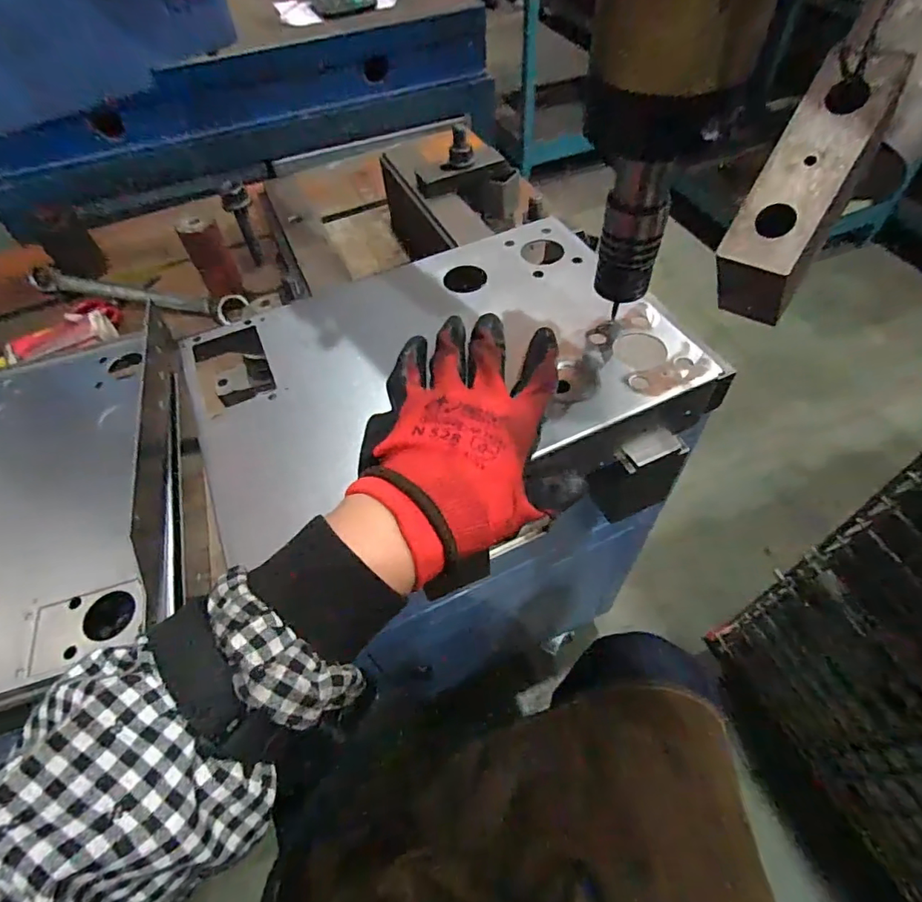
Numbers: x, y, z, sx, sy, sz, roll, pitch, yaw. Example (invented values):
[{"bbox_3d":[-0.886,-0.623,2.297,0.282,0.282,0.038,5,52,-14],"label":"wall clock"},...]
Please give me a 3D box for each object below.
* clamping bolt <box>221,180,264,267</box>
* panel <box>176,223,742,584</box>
[{"bbox_3d":[-0.206,-0.216,0.493,0.023,0.082,0.020,-18,52,-13],"label":"clamping bolt"},{"bbox_3d":[-0.019,-0.062,0.338,0.298,0.009,0.207,-24,57,-12],"label":"panel"}]

